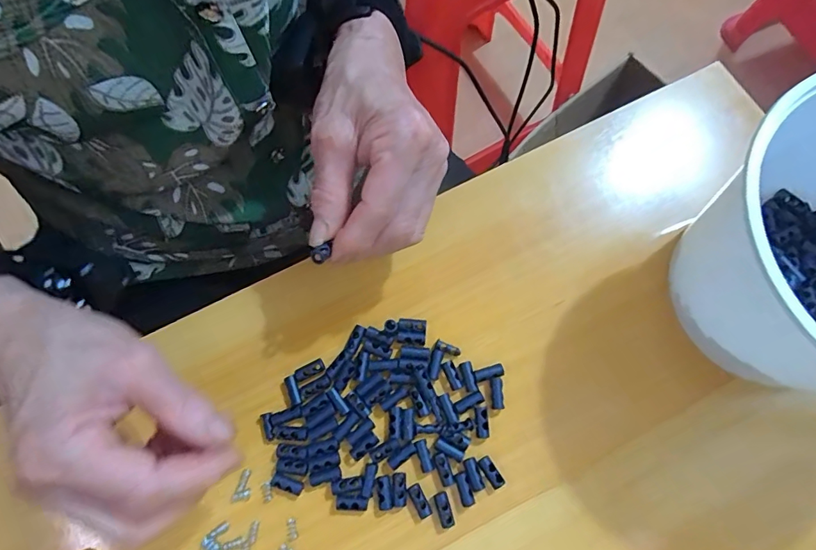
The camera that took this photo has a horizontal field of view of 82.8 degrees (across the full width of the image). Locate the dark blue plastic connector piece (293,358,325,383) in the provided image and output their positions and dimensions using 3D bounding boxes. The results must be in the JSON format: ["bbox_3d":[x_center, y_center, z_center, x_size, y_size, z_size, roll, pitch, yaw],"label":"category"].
[{"bbox_3d":[-0.062,0.061,0.291,0.020,0.004,0.010,-25,73,-20],"label":"dark blue plastic connector piece"}]

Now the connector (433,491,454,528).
[{"bbox_3d":[0.021,0.136,0.268,0.008,0.004,0.018,-15,73,-3],"label":"connector"}]

